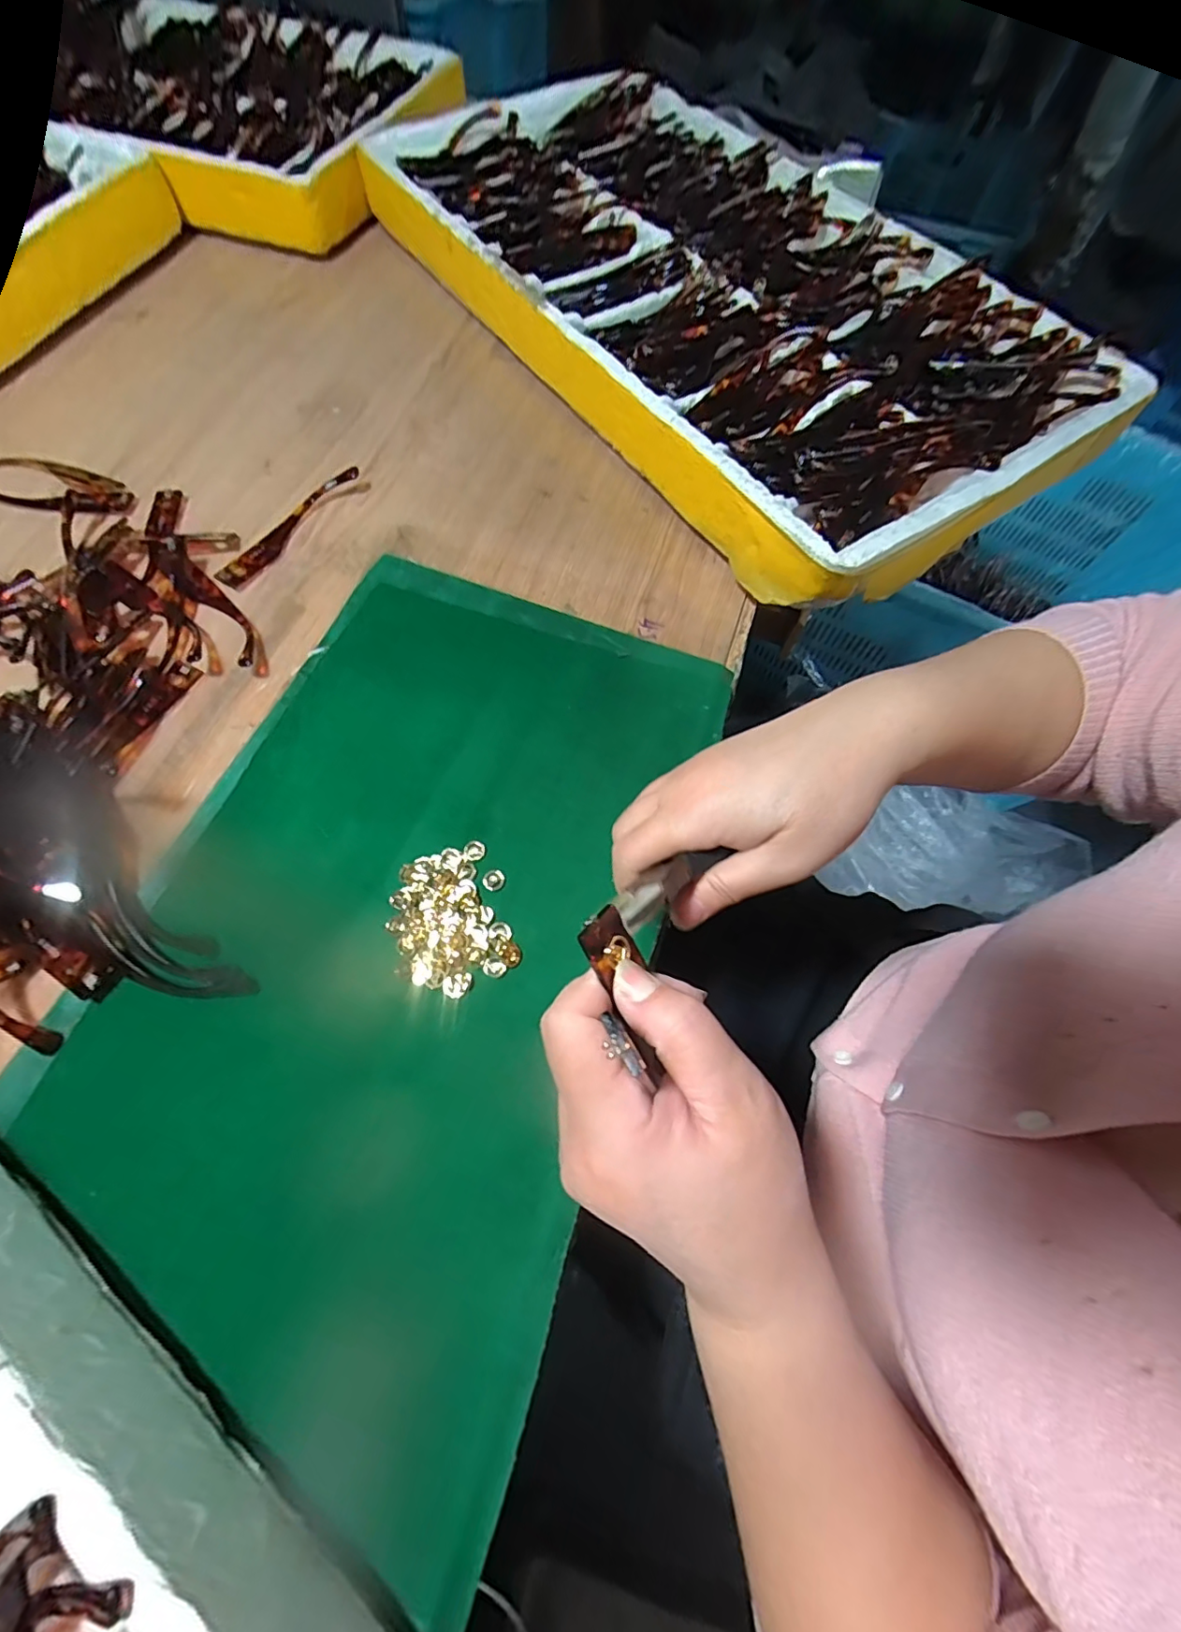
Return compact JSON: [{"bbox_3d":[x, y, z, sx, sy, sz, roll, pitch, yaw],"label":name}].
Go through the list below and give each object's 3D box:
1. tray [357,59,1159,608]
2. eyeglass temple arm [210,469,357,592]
[{"bbox_3d":[0.103,-0.479,0.507,0.334,0.078,0.686,-31,70,-15],"label":"tray"},{"bbox_3d":[-0.235,-0.227,0.424,0.024,0.019,0.136,32,68,12],"label":"eyeglass temple arm"}]

